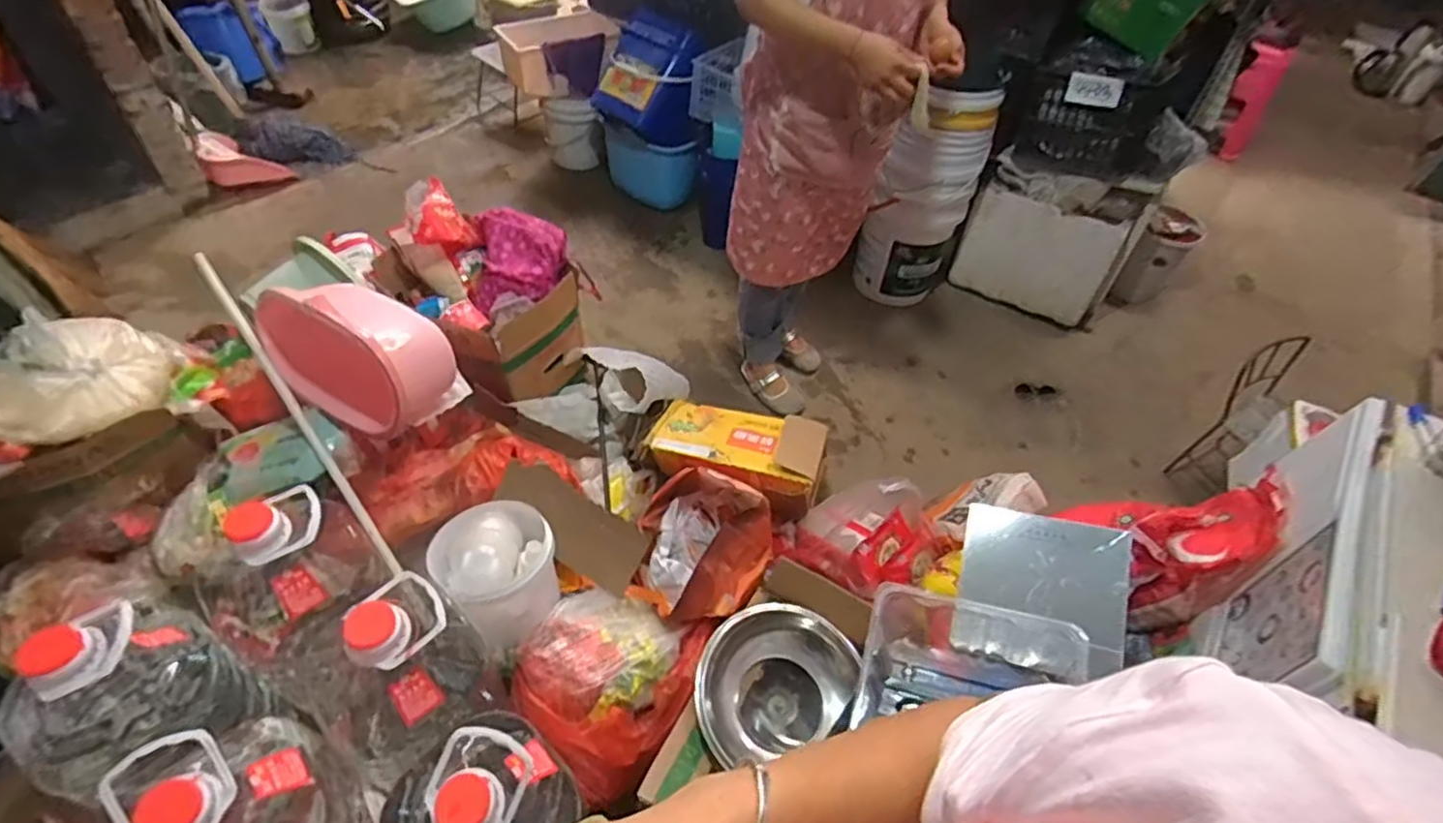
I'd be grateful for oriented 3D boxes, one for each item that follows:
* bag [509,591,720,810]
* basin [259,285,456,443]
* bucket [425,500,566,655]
[{"bbox_3d":[-0.215,0.500,1.260,0.304,0.193,0.323,22,50,12],"label":"bag"},{"bbox_3d":[-0.755,-0.130,1.408,0.398,0.250,0.228,23,51,13],"label":"basin"},{"bbox_3d":[-0.438,0.309,1.344,0.227,0.171,0.210,3,49,-4],"label":"bucket"}]

